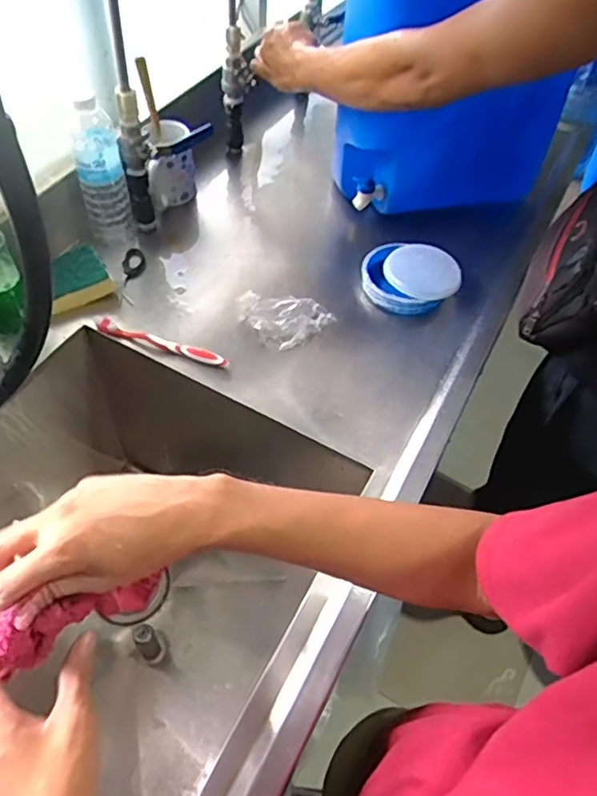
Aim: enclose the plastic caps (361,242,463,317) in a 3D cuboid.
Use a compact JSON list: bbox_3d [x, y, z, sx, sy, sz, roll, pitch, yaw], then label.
[{"bbox_3d":[0.160,-0.170,0.866,0.135,0.059,0.112,8,52,3],"label":"plastic caps"}]

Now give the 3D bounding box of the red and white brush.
[{"bbox_3d":[-0.174,-0.071,0.770,0.182,0.014,0.019,18,54,10],"label":"red and white brush"}]

